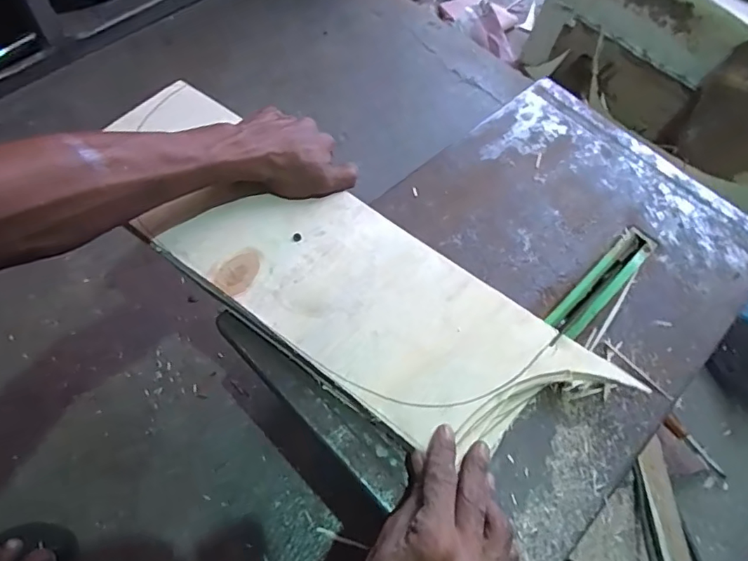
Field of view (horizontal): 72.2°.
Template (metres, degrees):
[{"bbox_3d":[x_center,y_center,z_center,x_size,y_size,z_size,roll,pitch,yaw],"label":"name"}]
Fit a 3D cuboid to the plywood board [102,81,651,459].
[{"bbox_3d":[-0.046,-0.013,0.458,0.490,0.010,0.159,34,63,11],"label":"plywood board"}]

